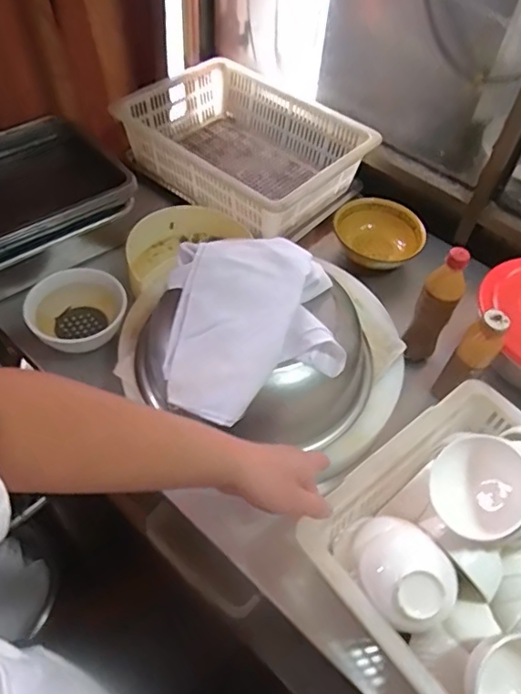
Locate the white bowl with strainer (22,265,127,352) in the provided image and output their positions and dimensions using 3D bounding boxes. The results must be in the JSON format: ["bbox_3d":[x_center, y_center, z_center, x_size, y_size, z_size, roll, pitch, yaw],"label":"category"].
[{"bbox_3d":[-0.308,-0.055,0.933,0.151,0.069,0.157,2,53,-3],"label":"white bowl with strainer"}]

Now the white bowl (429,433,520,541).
[{"bbox_3d":[0.259,0.164,0.612,0.058,0.111,0.113,24,93,-27],"label":"white bowl"}]

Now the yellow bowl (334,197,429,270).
[{"bbox_3d":[0.243,-0.231,1.111,0.161,0.067,0.148,2,53,-3],"label":"yellow bowl"}]

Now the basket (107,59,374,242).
[{"bbox_3d":[-0.033,-0.441,1.224,0.482,0.154,0.348,40,60,23],"label":"basket"}]

